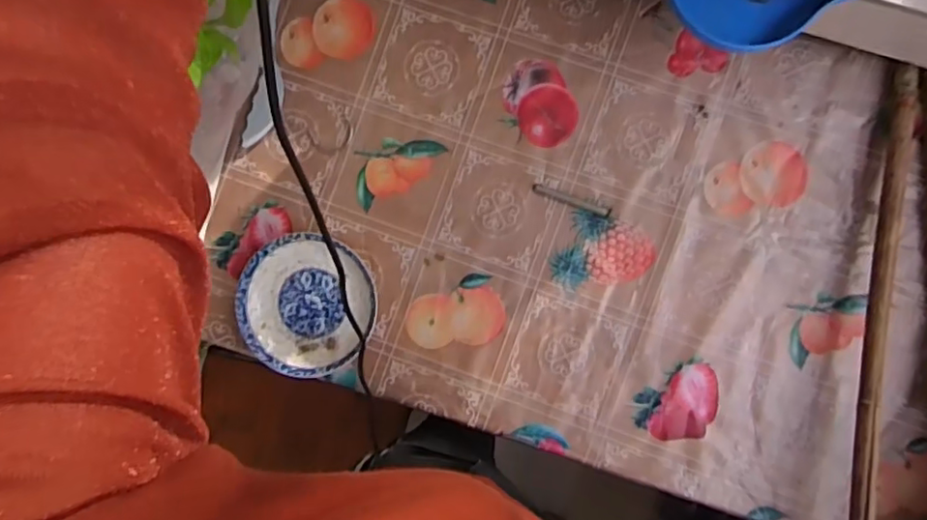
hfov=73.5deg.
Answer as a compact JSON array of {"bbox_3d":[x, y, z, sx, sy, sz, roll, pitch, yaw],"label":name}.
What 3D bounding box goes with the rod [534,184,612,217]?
[{"bbox_3d":[0.116,-0.064,0.668,0.086,0.004,0.010,20,92,4],"label":"rod"}]

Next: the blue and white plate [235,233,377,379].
[{"bbox_3d":[-0.168,0.046,0.671,0.146,0.037,0.147,0,90,5],"label":"blue and white plate"}]

